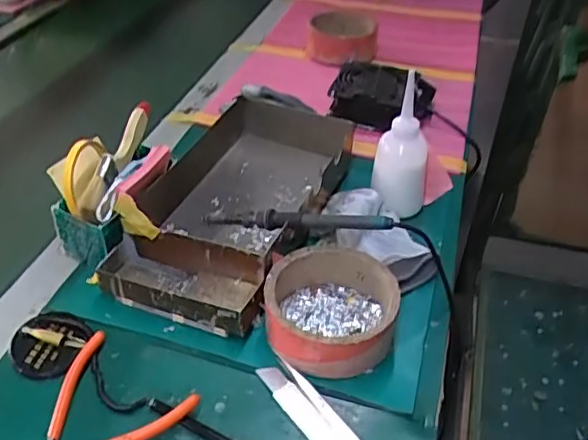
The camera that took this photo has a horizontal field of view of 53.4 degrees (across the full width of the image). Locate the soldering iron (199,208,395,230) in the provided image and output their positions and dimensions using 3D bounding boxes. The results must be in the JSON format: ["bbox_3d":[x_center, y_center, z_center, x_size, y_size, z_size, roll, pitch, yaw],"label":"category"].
[{"bbox_3d":[-0.001,0.001,0.586,0.199,0.024,0.015,1,39,19],"label":"soldering iron"}]

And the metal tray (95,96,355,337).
[{"bbox_3d":[-0.058,-0.029,0.660,0.165,0.062,0.322,17,43,17],"label":"metal tray"}]

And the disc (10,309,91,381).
[{"bbox_3d":[-0.225,0.110,0.538,0.065,0.017,0.068,1,41,-1],"label":"disc"}]

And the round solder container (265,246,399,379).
[{"bbox_3d":[0.033,0.082,0.549,0.116,0.052,0.114,1,41,-1],"label":"round solder container"}]

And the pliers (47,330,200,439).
[{"bbox_3d":[-0.172,0.149,0.493,0.147,0.019,0.118,-21,46,-24],"label":"pliers"}]

